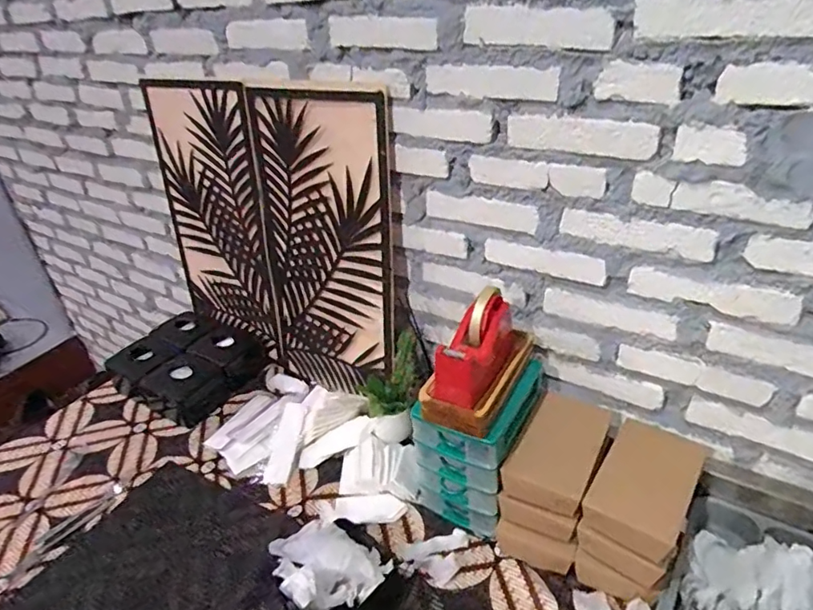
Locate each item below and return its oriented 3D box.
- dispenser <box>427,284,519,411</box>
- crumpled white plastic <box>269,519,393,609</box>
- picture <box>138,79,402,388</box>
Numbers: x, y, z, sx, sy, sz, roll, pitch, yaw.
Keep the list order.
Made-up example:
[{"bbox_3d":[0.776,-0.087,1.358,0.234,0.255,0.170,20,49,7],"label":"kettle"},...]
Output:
[{"bbox_3d":[0.095,0.055,0.737,0.059,0.104,0.161,15,37,29],"label":"dispenser"},{"bbox_3d":[-0.108,0.367,0.734,0.135,0.091,0.122,24,42,39],"label":"crumpled white plastic"},{"bbox_3d":[-0.284,-0.134,1.081,0.626,0.564,0.032,15,31,32],"label":"picture"}]

